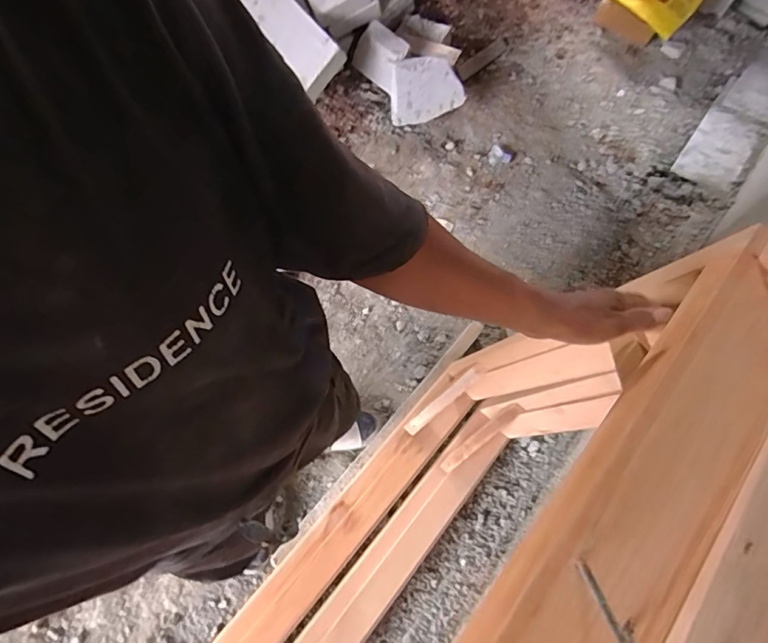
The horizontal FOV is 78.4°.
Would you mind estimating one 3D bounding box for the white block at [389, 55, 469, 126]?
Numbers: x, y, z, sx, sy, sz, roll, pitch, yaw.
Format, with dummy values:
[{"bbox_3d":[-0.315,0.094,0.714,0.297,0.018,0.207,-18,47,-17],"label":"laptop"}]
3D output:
[{"bbox_3d":[0.148,-0.811,1.650,0.242,0.204,0.064,2,28,19],"label":"white block"}]

